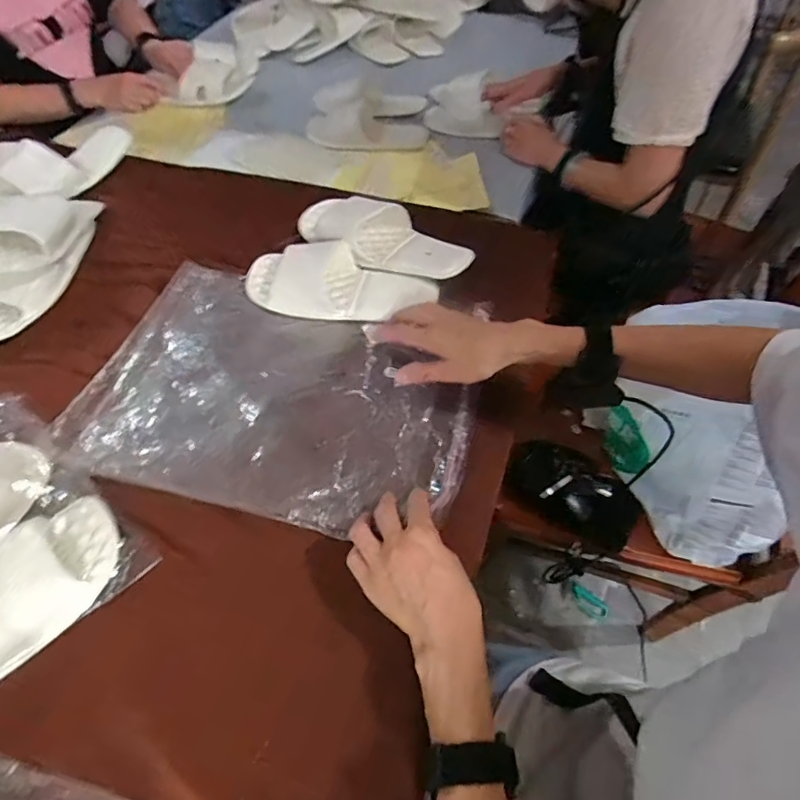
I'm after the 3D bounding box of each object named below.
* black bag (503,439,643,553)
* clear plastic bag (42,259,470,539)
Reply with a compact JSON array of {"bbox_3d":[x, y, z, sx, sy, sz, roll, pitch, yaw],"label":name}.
[{"bbox_3d":[0.270,0.143,0.818,0.205,0.056,0.114,26,59,18],"label":"black bag"},{"bbox_3d":[-0.118,-0.013,0.543,0.378,0.030,0.270,13,56,10],"label":"clear plastic bag"}]

